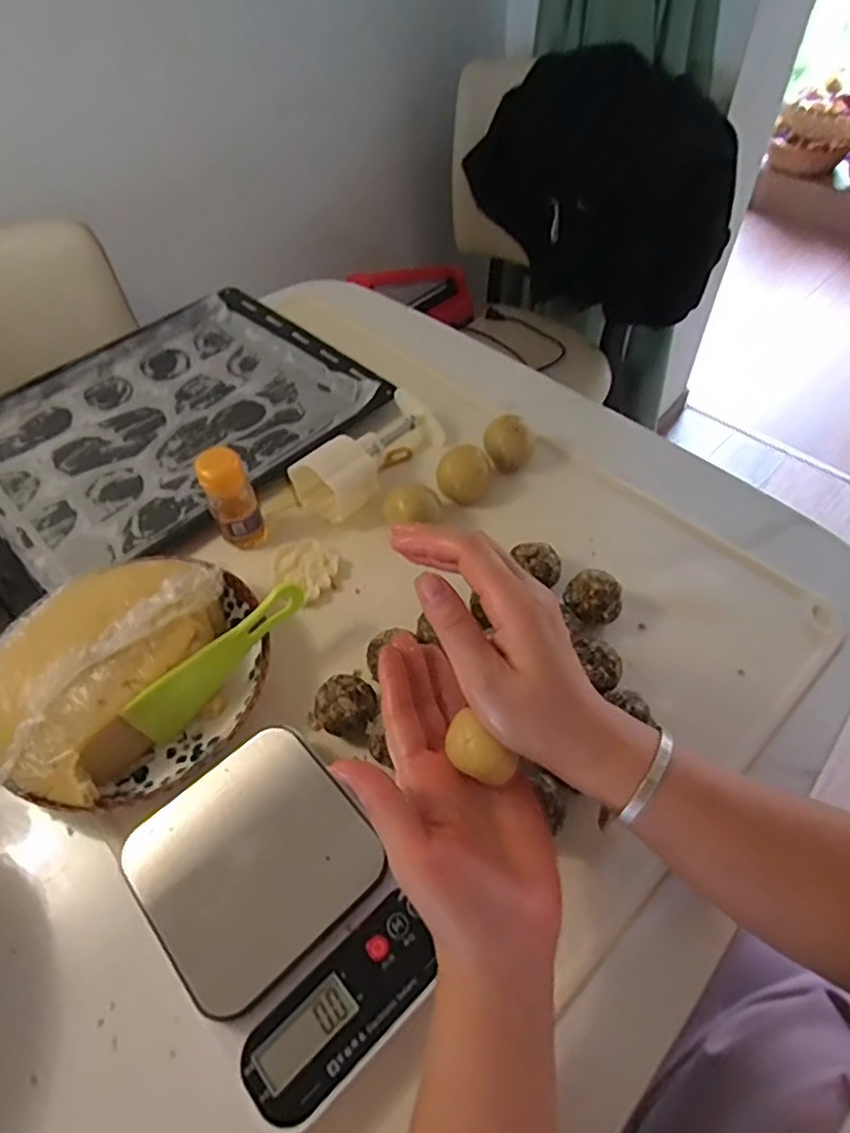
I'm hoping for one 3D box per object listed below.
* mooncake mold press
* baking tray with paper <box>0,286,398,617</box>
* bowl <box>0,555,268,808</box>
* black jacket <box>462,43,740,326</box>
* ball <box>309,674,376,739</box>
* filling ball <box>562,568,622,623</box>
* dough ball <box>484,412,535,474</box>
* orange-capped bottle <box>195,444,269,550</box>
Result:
[{"bbox_3d":[-0.044,-0.107,0.585,0.068,0.055,0.159,37,63,27],"label":"mooncake mold press"},{"bbox_3d":[-0.274,-0.148,0.649,0.397,0.026,0.292,-38,60,-23],"label":"baking tray with paper"},{"bbox_3d":[-0.206,0.072,0.444,0.184,0.068,0.167,-24,55,-15],"label":"bowl"},{"bbox_3d":[0.289,-0.643,1.110,0.468,0.334,0.079,31,60,24],"label":"black jacket"},{"bbox_3d":[-0.055,0.101,0.441,0.042,0.041,0.038,-25,55,-15],"label":"ball"},{"bbox_3d":[0.127,0.027,0.488,0.043,0.037,0.039,20,56,18],"label":"filling ball"},{"bbox_3d":[0.079,-0.117,0.606,0.047,0.041,0.043,10,54,11],"label":"dough ball"},{"bbox_3d":[-0.158,-0.056,0.531,0.037,0.087,0.033,-17,54,-10],"label":"orange-capped bottle"}]

